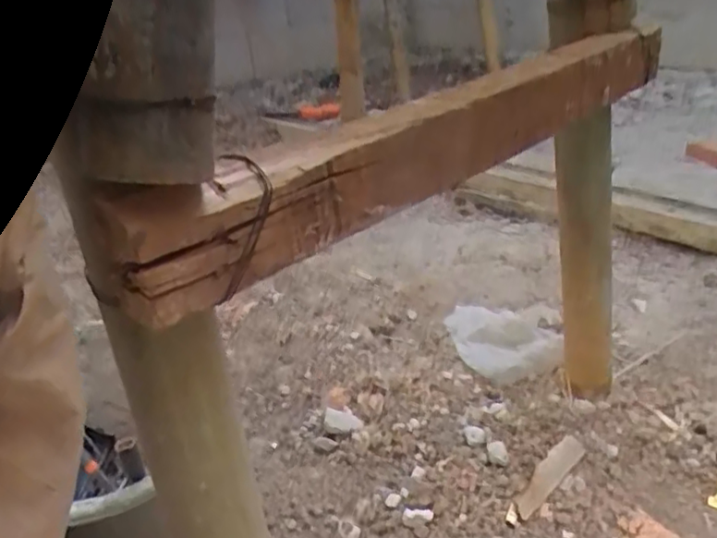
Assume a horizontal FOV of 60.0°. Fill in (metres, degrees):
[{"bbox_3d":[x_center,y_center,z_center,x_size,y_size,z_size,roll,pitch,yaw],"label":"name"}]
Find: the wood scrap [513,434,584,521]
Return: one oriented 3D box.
[{"bbox_3d":[0.207,0.223,0.675,0.028,0.010,0.130,20,38,39],"label":"wood scrap"}]

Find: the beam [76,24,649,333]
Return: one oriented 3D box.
[{"bbox_3d":[0.033,-0.070,0.366,0.373,0.059,0.057,-24,33,-31],"label":"beam"}]

